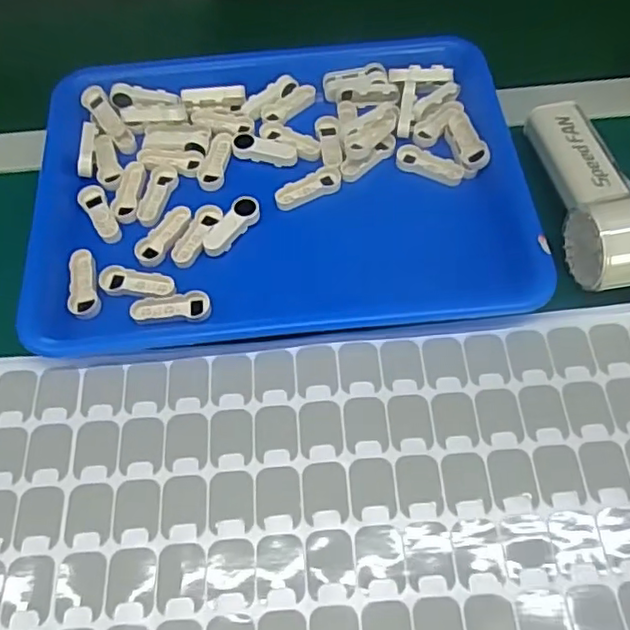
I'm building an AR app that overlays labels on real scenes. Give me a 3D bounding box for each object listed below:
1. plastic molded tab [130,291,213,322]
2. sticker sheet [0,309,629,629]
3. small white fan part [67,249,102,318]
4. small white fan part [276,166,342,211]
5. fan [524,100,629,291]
[{"bbox_3d":[-0.094,-0.004,0.401,0.050,0.006,0.018,-9,63,-3],"label":"plastic molded tab"},{"bbox_3d":[-0.006,0.102,0.340,0.459,0.010,0.197,-5,62,-1],"label":"sticker sheet"},{"bbox_3d":[-0.157,-0.020,0.413,0.020,0.008,0.051,-15,63,-6],"label":"small white fan part"},{"bbox_3d":[-0.005,-0.092,0.445,0.051,0.008,0.018,-27,65,-12],"label":"small white fan part"},{"bbox_3d":[0.189,-0.088,0.408,0.058,0.051,0.153,-7,63,-2],"label":"fan"}]

